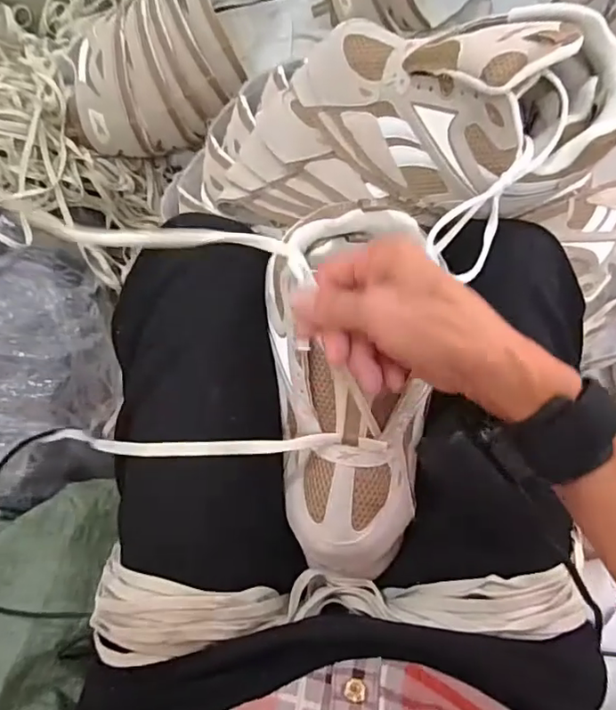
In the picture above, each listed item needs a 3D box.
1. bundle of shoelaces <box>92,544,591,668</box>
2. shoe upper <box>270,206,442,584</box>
[{"bbox_3d":[0.017,0.174,0.373,0.322,0.057,0.062,1,82,-2],"label":"bundle of shoelaces"},{"bbox_3d":[0.032,0.029,0.372,0.108,0.054,0.241,-6,99,-3],"label":"shoe upper"}]

